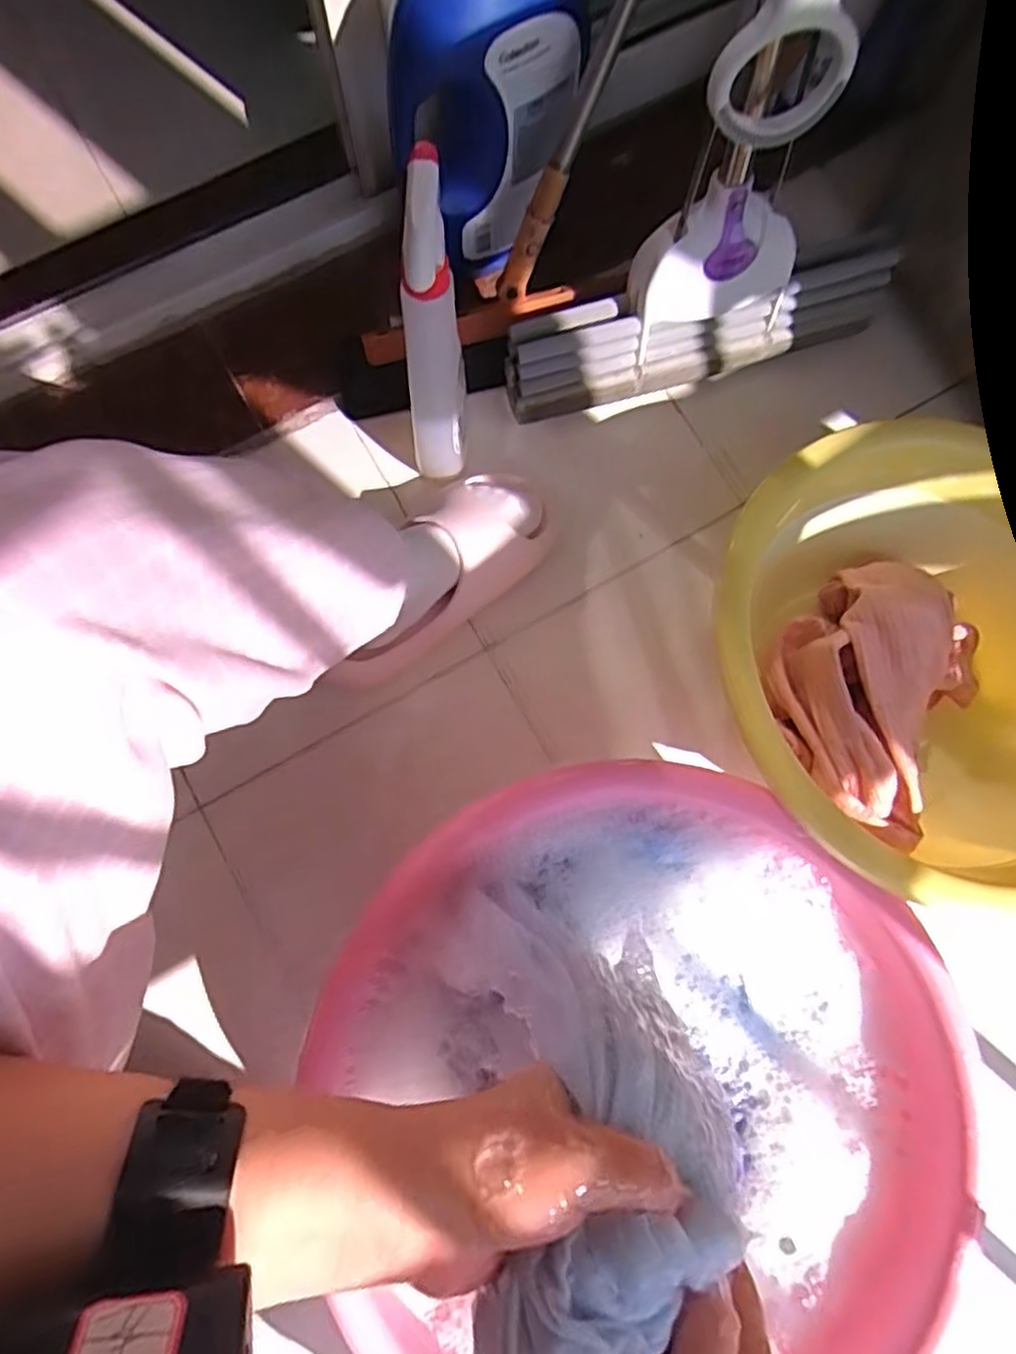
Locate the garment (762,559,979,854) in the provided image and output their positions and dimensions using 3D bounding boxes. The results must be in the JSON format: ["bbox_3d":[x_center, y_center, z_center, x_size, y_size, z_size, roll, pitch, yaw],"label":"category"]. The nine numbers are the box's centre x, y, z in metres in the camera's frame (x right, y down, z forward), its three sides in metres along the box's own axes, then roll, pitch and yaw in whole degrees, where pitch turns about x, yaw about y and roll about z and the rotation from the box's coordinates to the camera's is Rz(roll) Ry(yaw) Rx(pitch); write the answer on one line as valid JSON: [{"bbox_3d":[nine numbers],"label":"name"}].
[{"bbox_3d":[0.314,0.009,0.619,0.166,0.100,0.248,35,81,6],"label":"garment"}]

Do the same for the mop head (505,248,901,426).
[{"bbox_3d":[0.183,-0.328,0.715,0.373,0.101,0.061,-12,80,-3],"label":"mop head"}]

